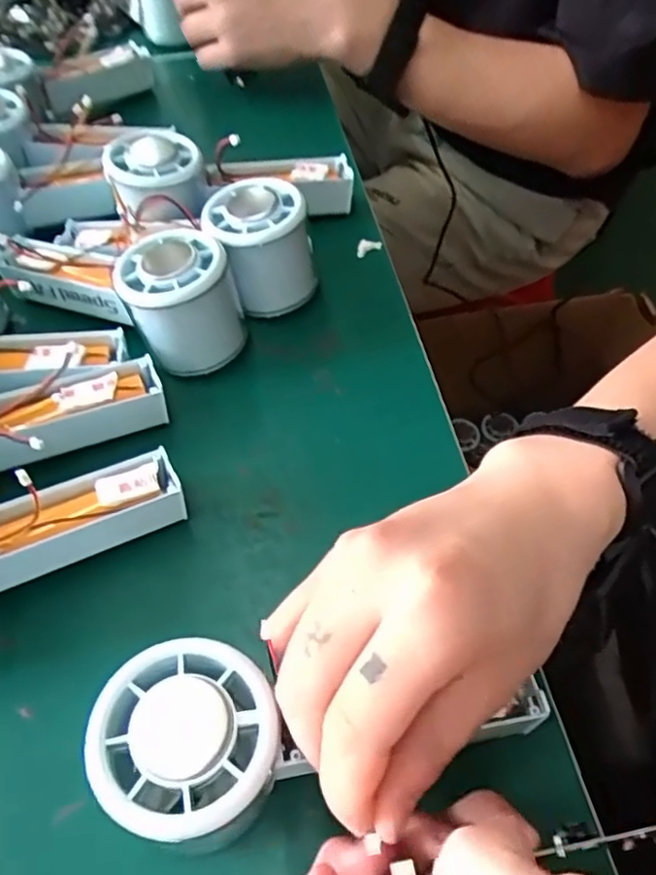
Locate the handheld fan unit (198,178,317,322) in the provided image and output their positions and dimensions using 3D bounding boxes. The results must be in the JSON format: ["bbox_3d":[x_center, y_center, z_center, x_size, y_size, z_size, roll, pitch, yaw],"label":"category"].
[{"bbox_3d":[-0.039,-0.106,0.370,0.056,0.067,0.053,-13,56,-8],"label":"handheld fan unit"}]

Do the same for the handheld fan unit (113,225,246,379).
[{"bbox_3d":[-0.077,-0.071,0.345,0.058,0.063,0.057,-18,57,-11],"label":"handheld fan unit"}]

